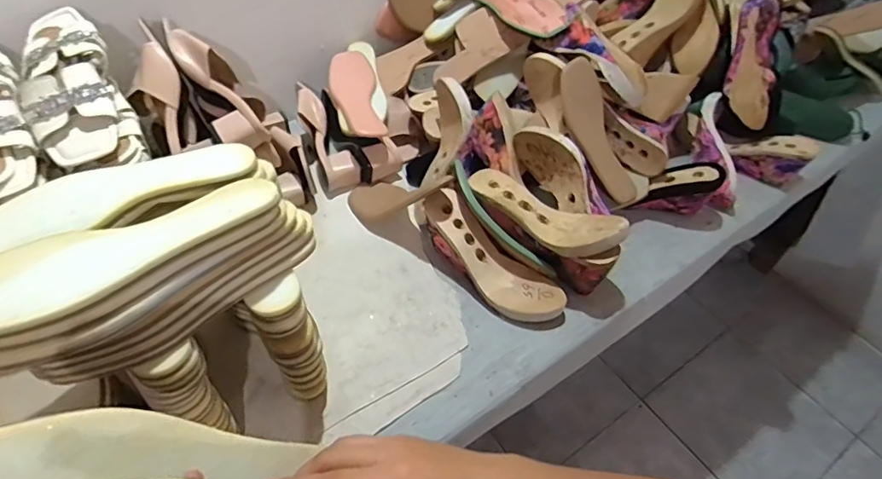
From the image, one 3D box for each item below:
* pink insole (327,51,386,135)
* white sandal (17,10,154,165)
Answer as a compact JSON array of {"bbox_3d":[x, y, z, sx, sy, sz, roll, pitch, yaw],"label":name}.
[{"bbox_3d":[-0.152,-0.259,0.902,0.078,0.020,0.229,-10,51,-9],"label":"pink insole"},{"bbox_3d":[-0.459,-0.195,0.632,0.109,0.076,0.249,-25,70,-20],"label":"white sandal"}]

